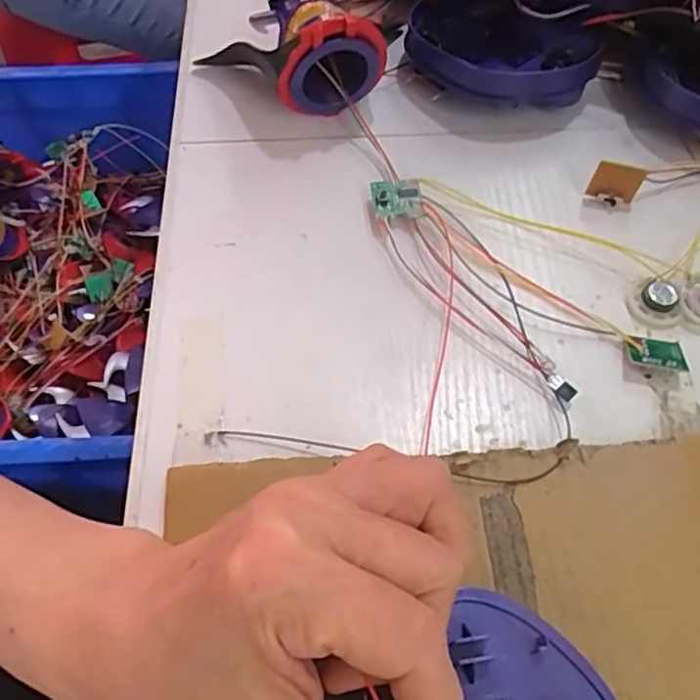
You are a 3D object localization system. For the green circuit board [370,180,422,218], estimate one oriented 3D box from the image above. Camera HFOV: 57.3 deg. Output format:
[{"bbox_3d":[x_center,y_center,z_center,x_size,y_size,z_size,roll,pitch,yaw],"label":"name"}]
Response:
[{"bbox_3d":[0.024,-0.077,0.330,0.024,0.006,0.022,-1,74,-7],"label":"green circuit board"}]

